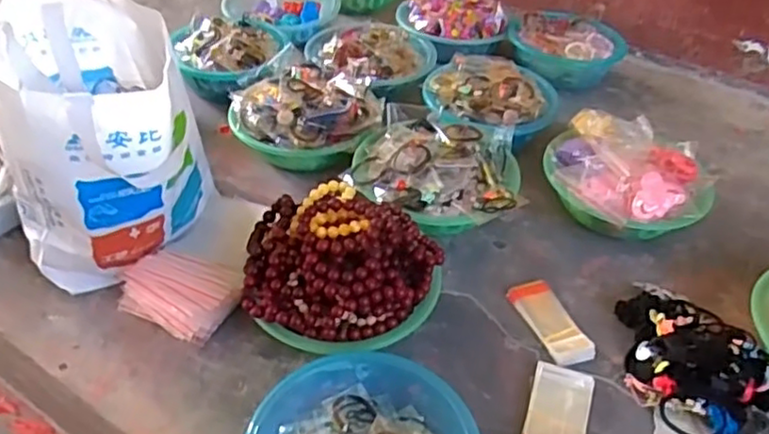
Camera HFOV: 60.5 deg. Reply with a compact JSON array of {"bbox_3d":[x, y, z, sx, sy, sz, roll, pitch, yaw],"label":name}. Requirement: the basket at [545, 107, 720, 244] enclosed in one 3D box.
[{"bbox_3d":[0.361,-0.059,0.992,0.237,0.109,0.238,13,43,11],"label":"basket"}]

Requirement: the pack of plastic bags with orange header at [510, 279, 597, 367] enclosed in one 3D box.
[{"bbox_3d":[0.211,0.134,0.838,0.055,0.021,0.134,-13,44,-17],"label":"pack of plastic bags with orange header"}]

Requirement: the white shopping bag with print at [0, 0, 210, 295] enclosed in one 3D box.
[{"bbox_3d":[-0.345,-0.078,0.821,0.203,0.320,0.226,-3,42,-7],"label":"white shopping bag with print"}]

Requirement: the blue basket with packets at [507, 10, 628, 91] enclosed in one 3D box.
[{"bbox_3d":[0.359,-0.338,1.323,0.224,0.084,0.229,10,42,7],"label":"blue basket with packets"}]

